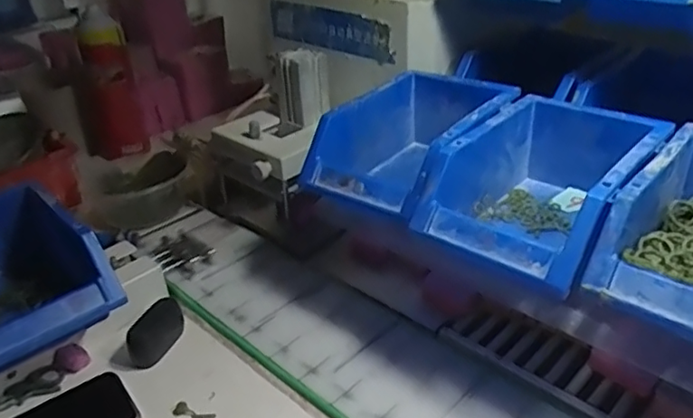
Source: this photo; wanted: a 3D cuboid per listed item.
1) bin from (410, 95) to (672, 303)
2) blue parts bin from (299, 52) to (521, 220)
[{"bbox_3d":[0.147,-0.013,0.448,0.123,0.076,0.169,23,39,36],"label":"bin"},{"bbox_3d":[0.067,-0.061,0.532,0.118,0.072,0.200,21,38,35],"label":"blue parts bin"}]

